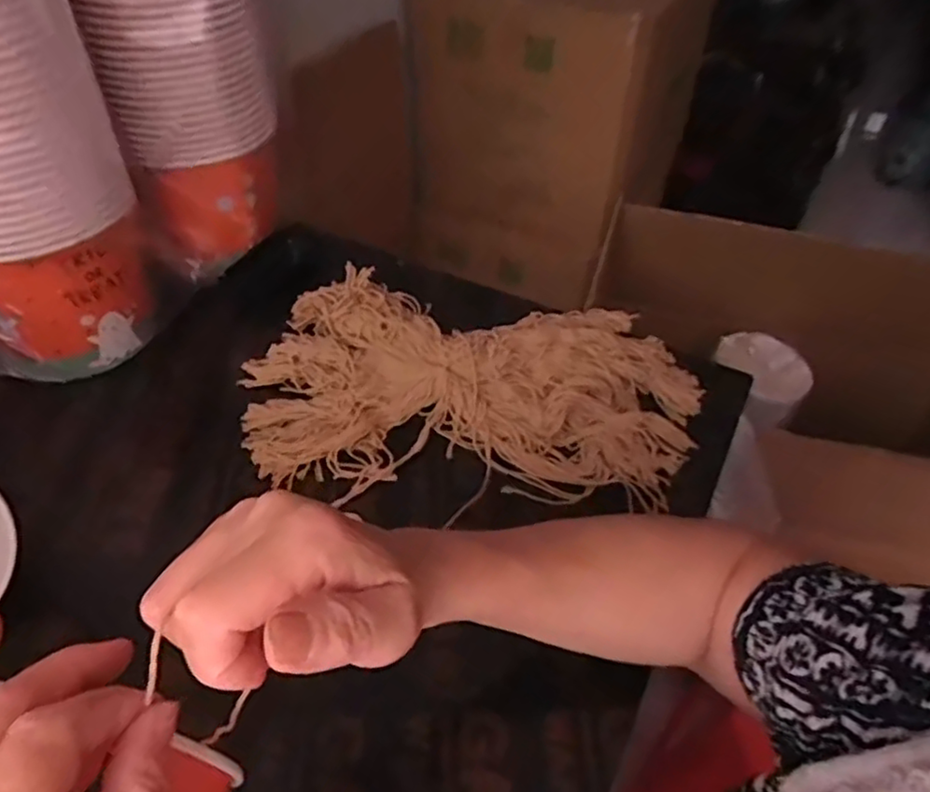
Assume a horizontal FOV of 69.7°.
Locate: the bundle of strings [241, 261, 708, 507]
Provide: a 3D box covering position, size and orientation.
[{"bbox_3d":[0.008,-0.015,0.578,0.387,0.038,0.230,7,44,4],"label":"bundle of strings"}]

